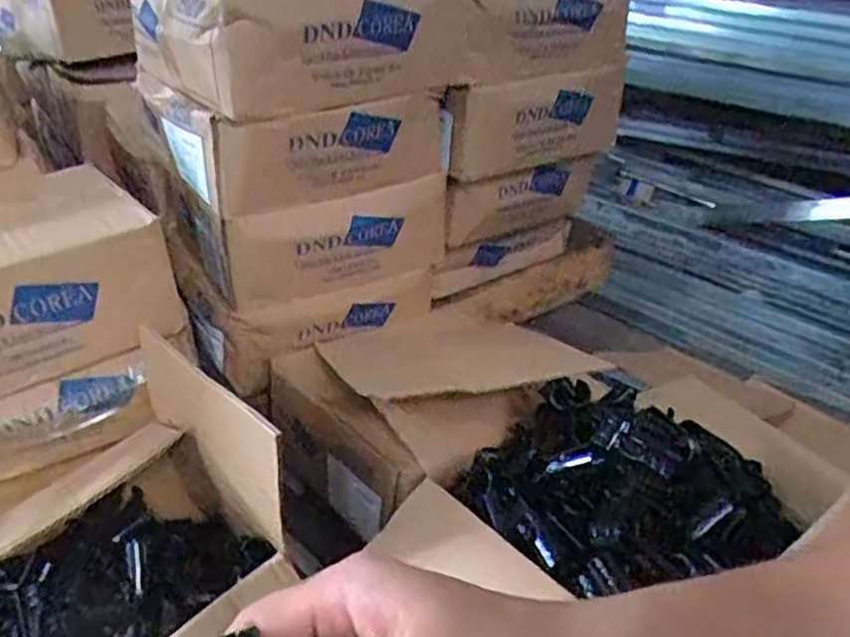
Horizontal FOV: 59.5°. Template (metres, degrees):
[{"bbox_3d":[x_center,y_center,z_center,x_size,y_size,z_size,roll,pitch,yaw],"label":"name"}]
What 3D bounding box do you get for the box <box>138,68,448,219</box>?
[{"bbox_3d":[-0.164,-0.251,1.003,0.347,0.113,0.233,-20,37,-36],"label":"box"}]

